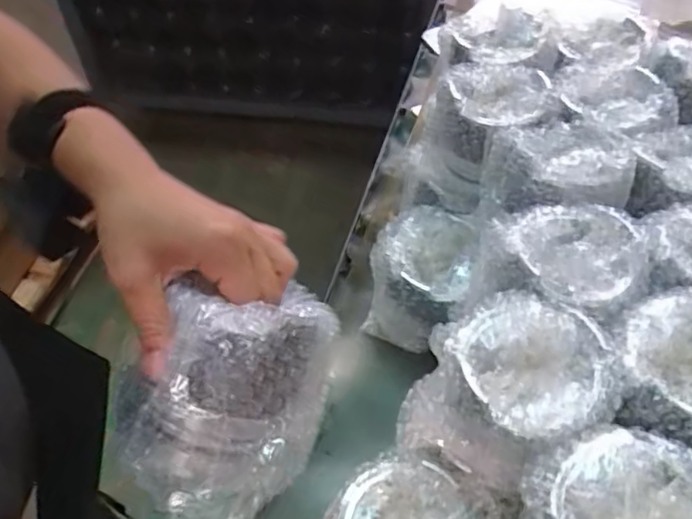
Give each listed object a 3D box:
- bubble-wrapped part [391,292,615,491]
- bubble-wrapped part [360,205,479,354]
[{"bbox_3d":[0.117,0.101,0.439,0.124,0.111,0.112,22,54,16],"label":"bubble-wrapped part"},{"bbox_3d":[0.077,0.022,0.630,0.105,0.107,0.111,19,53,13],"label":"bubble-wrapped part"}]

